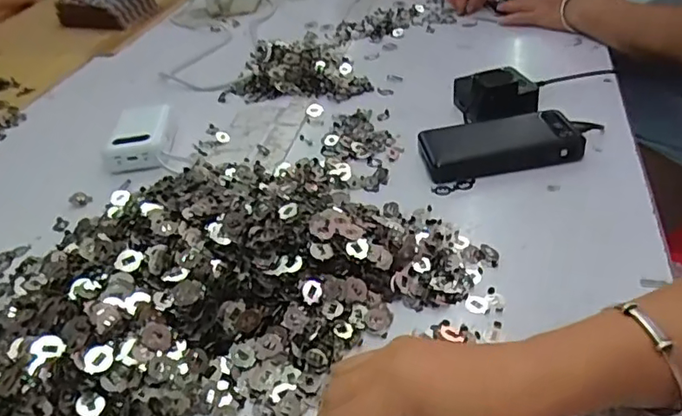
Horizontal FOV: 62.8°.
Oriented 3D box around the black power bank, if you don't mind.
[{"bbox_3d":[0.162,-0.066,0.570,0.156,0.033,0.068,-9,38,-2],"label":"black power bank"}]

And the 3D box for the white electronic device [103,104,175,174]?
[{"bbox_3d":[-0.236,-0.086,0.668,0.069,0.033,0.113,-7,38,2],"label":"white electronic device"}]

